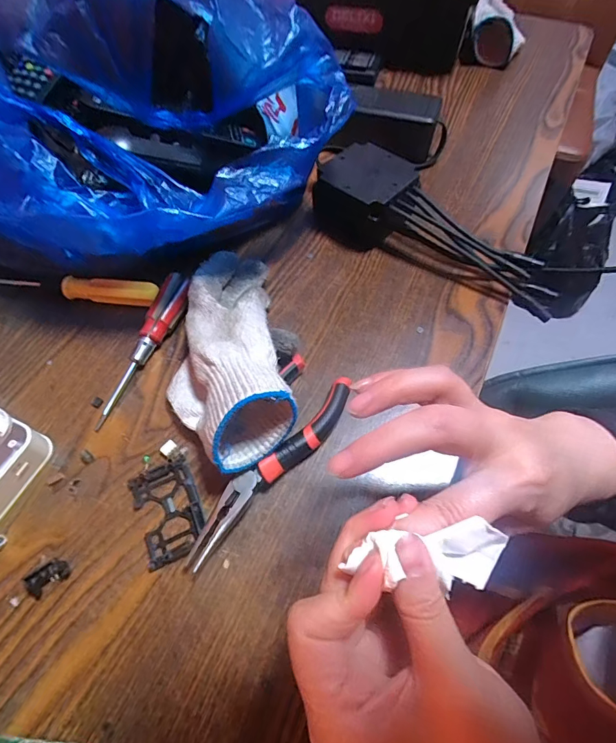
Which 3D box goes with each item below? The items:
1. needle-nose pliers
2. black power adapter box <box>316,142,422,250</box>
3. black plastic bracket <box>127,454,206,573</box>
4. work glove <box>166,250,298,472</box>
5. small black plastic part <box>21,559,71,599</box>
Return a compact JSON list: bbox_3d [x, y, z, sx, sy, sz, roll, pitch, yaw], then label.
[{"bbox_3d":[-0.019,0.062,0.284,0.052,0.020,0.155,19,61,11],"label":"needle-nose pliers"},{"bbox_3d":[0.056,-0.174,0.407,0.080,0.057,0.083,27,63,15],"label":"black power adapter box"},{"bbox_3d":[-0.092,0.091,0.276,0.040,0.006,0.063,-24,62,-14],"label":"black plastic bracket"},{"bbox_3d":[-0.054,-0.025,0.308,0.087,0.067,0.190,0,59,-1],"label":"work glove"},{"bbox_3d":[-0.159,0.124,0.252,0.024,0.013,0.013,-34,65,-19],"label":"small black plastic part"}]

